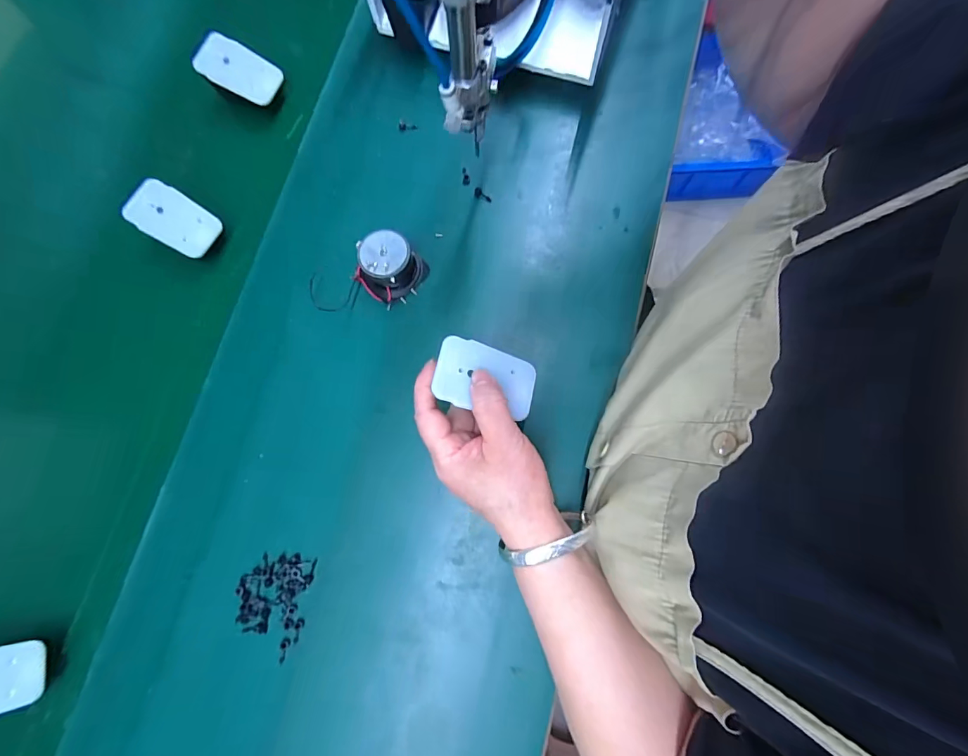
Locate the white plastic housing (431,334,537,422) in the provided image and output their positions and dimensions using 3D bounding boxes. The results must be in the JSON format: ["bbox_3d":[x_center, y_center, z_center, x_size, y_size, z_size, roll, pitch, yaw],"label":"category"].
[{"bbox_3d":[0.002,0.000,0.280,0.068,0.004,0.044,16,71,-13],"label":"white plastic housing"}]

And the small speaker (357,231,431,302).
[{"bbox_3d":[-0.083,-0.097,0.362,0.049,0.036,0.053,0,78,1],"label":"small speaker"}]

